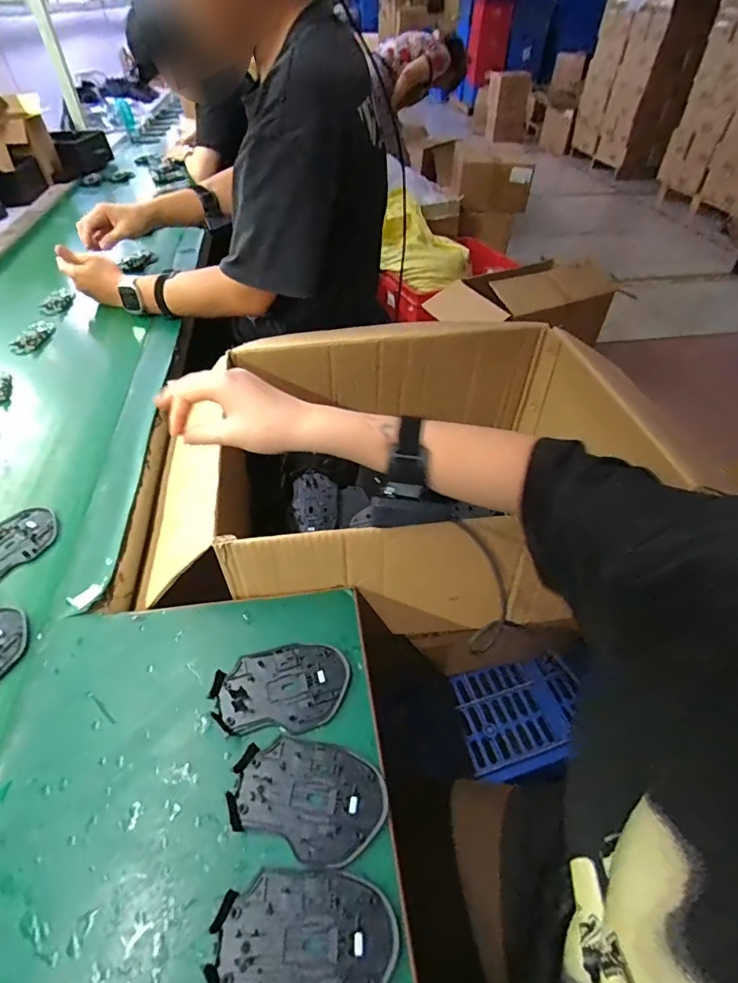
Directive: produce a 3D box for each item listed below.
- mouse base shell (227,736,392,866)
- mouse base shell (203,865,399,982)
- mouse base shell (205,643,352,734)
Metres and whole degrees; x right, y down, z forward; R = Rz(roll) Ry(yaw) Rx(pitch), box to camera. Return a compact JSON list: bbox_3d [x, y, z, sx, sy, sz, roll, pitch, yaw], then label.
[{"bbox_3d":[-0.045,0.230,0.349,0.113,0.008,0.072,15,48,11],"label":"mouse base shell"},{"bbox_3d":[-0.041,0.288,0.294,0.113,0.008,0.073,3,47,0],"label":"mouse base shell"},{"bbox_3d":[-0.076,0.172,0.405,0.113,0.010,0.072,0,47,-3],"label":"mouse base shell"}]

